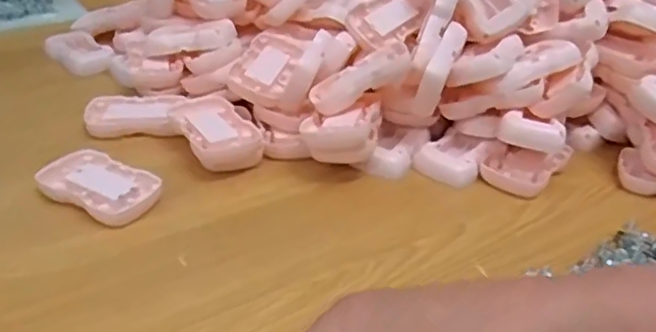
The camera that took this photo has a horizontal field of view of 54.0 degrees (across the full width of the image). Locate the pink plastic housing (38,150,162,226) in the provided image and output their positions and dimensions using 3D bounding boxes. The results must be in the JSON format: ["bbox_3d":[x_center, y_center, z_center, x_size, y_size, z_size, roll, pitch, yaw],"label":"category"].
[{"bbox_3d":[-0.171,0.016,0.481,0.090,0.016,0.056,18,34,23],"label":"pink plastic housing"}]

